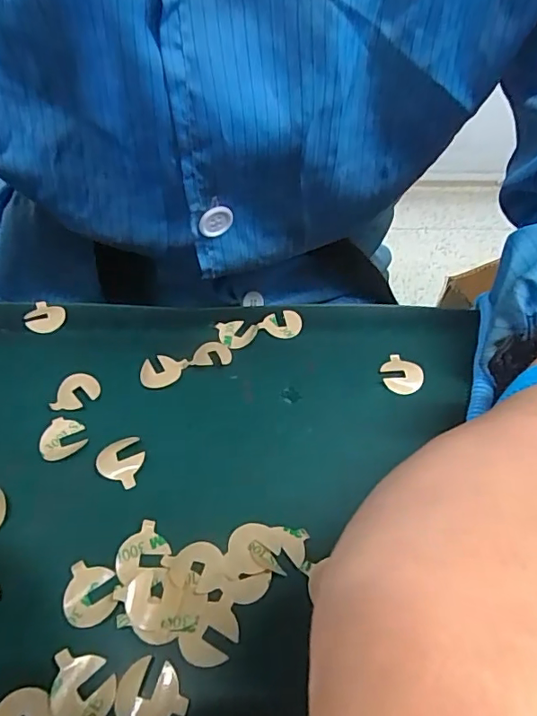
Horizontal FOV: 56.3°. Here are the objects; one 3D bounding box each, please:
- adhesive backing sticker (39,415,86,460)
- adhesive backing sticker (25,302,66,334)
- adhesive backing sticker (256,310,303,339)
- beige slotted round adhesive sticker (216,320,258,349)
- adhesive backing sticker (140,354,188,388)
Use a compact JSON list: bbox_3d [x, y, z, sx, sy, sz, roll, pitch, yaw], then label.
[{"bbox_3d":[-0.079,0.032,0.193,0.016,0.004,0.017,14,57,4],"label":"adhesive backing sticker"},{"bbox_3d":[-0.104,-0.020,0.234,0.016,0.005,0.019,-9,53,-7],"label":"adhesive backing sticker"},{"bbox_3d":[0.006,-0.016,0.233,0.017,0.004,0.016,31,59,22],"label":"adhesive backing sticker"},{"bbox_3d":[-0.014,-0.011,0.229,0.018,0.004,0.016,-5,52,-2],"label":"beige slotted round adhesive sticker"},{"bbox_3d":[-0.045,0.006,0.214,0.018,0.004,0.016,8,57,3],"label":"adhesive backing sticker"}]

